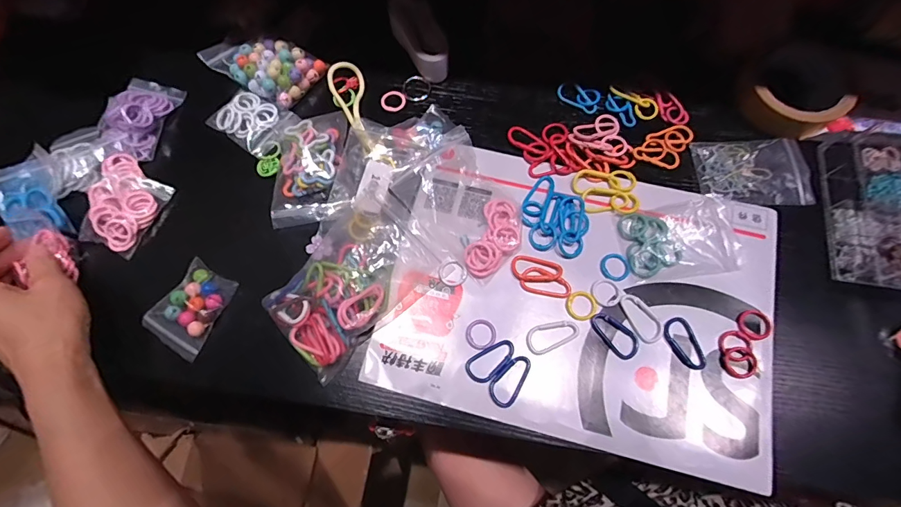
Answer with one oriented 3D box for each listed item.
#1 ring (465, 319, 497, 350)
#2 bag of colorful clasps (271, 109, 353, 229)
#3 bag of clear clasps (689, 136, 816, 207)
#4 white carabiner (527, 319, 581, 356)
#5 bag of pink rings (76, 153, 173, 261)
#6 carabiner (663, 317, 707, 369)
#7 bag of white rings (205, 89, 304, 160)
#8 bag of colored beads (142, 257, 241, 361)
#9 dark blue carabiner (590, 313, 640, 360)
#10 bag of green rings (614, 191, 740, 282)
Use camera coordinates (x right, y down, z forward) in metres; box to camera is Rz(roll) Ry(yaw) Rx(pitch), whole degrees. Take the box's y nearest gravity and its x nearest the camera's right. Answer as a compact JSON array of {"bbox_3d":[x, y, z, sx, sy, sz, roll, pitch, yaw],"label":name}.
[{"bbox_3d":[0.026,0.070,0.365,0.026,0.005,0.025,0,72,-1],"label":"ring"},{"bbox_3d":[-0.134,-0.087,0.409,0.072,0.023,0.118,-4,72,-2],"label":"bag of colorful clasps"},{"bbox_3d":[0.287,-0.077,0.402,0.097,0.012,0.068,-2,72,-1],"label":"bag of clear clasps"},{"bbox_3d":[0.087,0.069,0.361,0.047,0.005,0.023,-22,73,-8],"label":"white carabiner"},{"bbox_3d":[-0.315,-0.049,0.405,0.067,0.017,0.085,23,73,7],"label":"bag of pink rings"},{"bbox_3d":[0.197,0.075,0.356,0.024,0.004,0.044,-20,73,-7],"label":"carabiner"},{"bbox_3d":[-0.201,-0.135,0.434,0.083,0.009,0.058,30,74,9],"label":"bag of white rings"},{"bbox_3d":[-0.226,0.047,0.372,0.055,0.009,0.072,32,74,9],"label":"bag of colored beads"},{"bbox_3d":[0.141,0.068,0.362,0.023,0.004,0.044,-34,75,-11],"label":"dark blue carabiner"},{"bbox_3d":[0.205,-0.014,0.383,0.096,0.011,0.071,-8,72,-3],"label":"bag of green rings"}]

